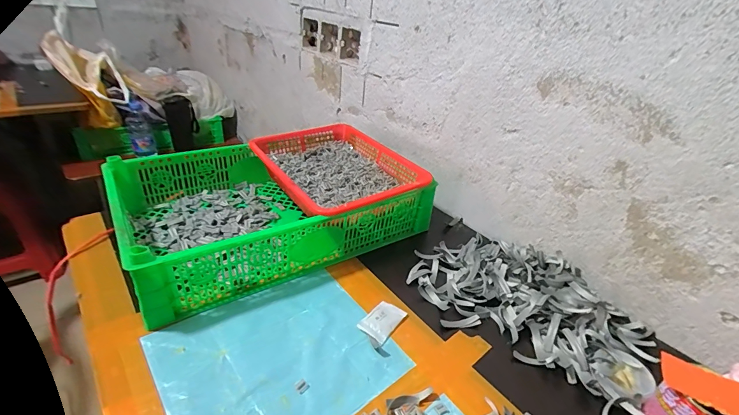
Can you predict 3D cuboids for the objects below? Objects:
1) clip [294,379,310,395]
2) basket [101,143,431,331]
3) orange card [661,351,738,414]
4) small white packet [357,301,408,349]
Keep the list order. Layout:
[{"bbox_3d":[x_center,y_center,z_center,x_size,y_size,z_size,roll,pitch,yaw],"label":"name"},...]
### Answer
[{"bbox_3d":[-0.073,0.194,0.395,0.014,0.004,0.013,27,36,30],"label":"clip"},{"bbox_3d":[-0.160,-0.012,0.624,0.453,0.106,0.288,-17,38,-35],"label":"basket"},{"bbox_3d":[0.341,0.181,0.364,0.078,0.005,0.050,19,34,25],"label":"orange card"},{"bbox_3d":[0.018,0.150,0.478,0.039,0.011,0.070,26,36,30],"label":"small white packet"}]

